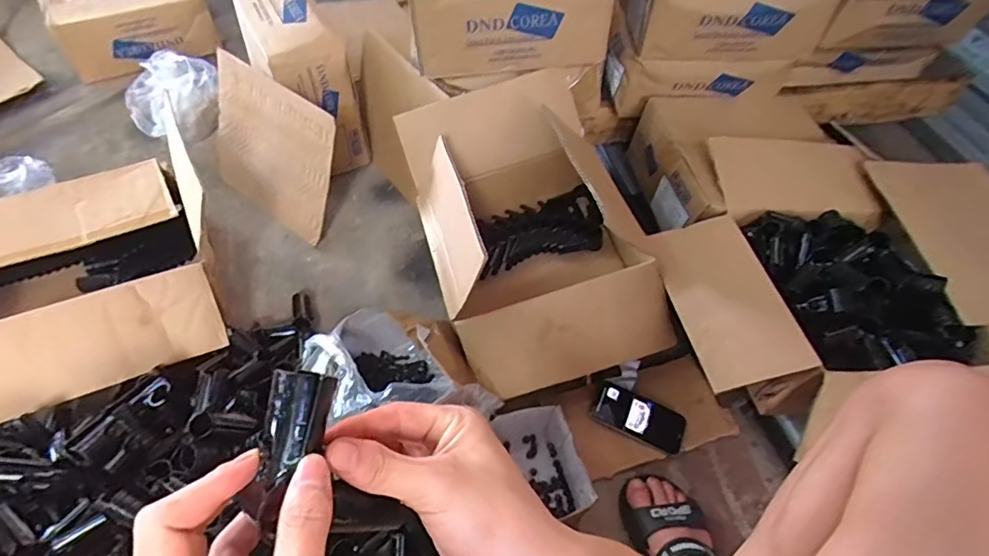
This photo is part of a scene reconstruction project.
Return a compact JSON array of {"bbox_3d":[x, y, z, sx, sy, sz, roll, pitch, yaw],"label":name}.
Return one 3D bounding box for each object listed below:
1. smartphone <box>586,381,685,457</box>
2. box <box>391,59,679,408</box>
[{"bbox_3d":[0.226,0.215,0.820,0.141,0.014,0.071,24,55,12],"label":"smartphone"},{"bbox_3d":[0.052,-0.065,0.862,0.314,0.250,0.470,-10,55,-13],"label":"box"}]

